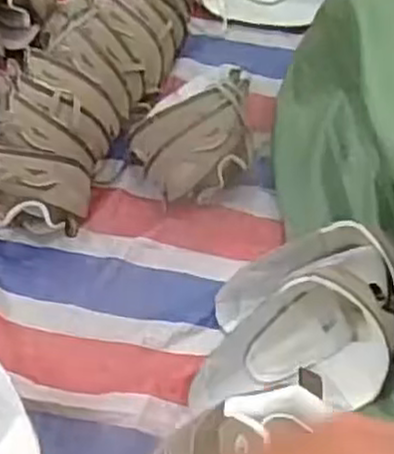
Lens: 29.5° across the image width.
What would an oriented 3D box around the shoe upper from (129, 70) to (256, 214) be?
[{"bbox_3d":[0.000,-0.102,1.004,0.150,0.129,0.113,-15,55,-12],"label":"shoe upper"}]

